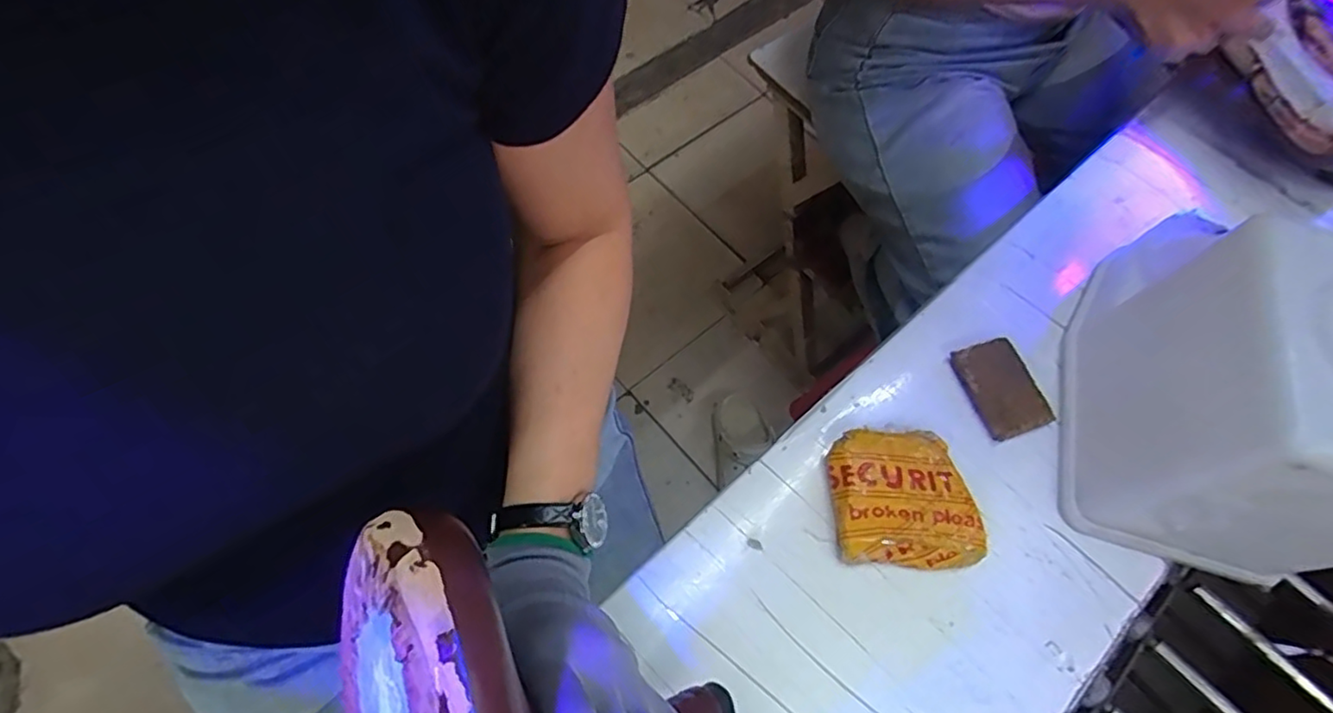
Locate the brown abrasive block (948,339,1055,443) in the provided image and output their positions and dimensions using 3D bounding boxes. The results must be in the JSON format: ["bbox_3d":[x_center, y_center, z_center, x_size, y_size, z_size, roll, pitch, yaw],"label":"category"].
[{"bbox_3d":[0.243,0.023,0.467,0.051,0.011,0.070,-17,66,-11],"label":"brown abrasive block"}]

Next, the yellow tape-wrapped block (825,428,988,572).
[{"bbox_3d":[0.154,0.092,0.423,0.088,0.023,0.088,-1,64,-4],"label":"yellow tape-wrapped block"}]

